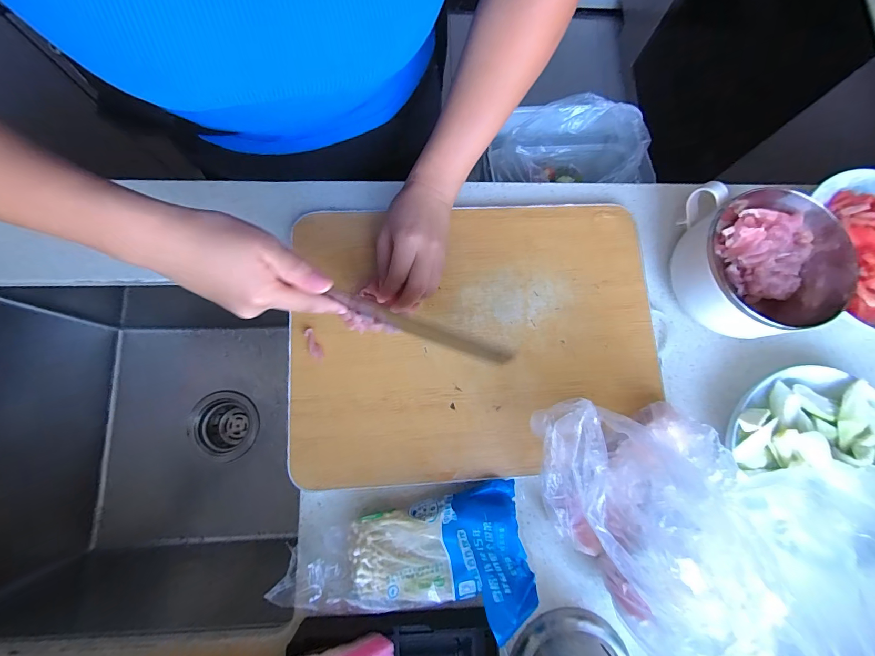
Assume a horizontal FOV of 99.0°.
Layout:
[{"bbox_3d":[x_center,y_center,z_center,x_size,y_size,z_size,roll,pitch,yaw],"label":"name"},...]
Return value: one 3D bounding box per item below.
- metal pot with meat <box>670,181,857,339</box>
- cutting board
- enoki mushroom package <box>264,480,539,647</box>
[{"bbox_3d":[0.342,-0.061,0.393,0.156,0.064,0.146,12,78,-1],"label":"metal pot with meat"},{"bbox_3d":[0.040,0.006,0.402,0.385,0.022,0.293,-3,76,-2],"label":"cutting board"},{"bbox_3d":[-0.030,0.211,0.336,0.223,0.044,0.106,-6,79,-4],"label":"enoki mushroom package"}]

